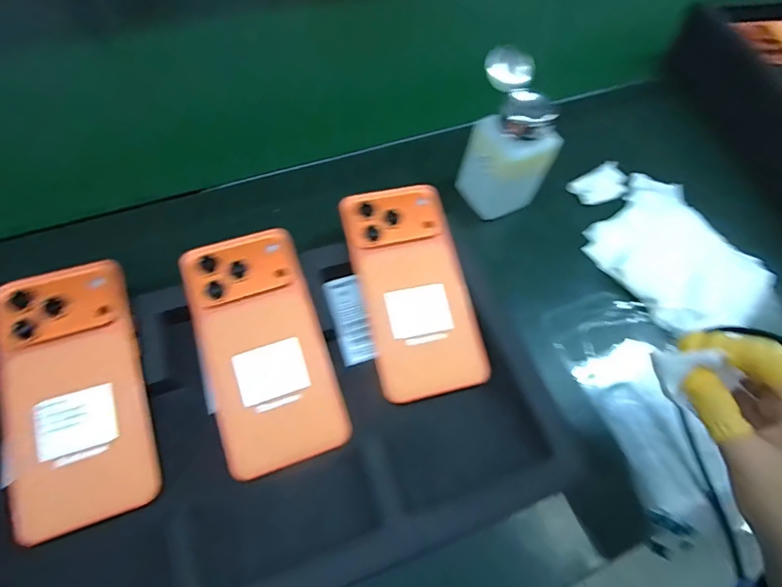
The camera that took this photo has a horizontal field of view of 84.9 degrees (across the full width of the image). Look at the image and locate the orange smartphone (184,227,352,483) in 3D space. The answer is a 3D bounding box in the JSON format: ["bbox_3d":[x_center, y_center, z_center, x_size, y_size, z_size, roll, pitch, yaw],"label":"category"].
[{"bbox_3d":[-0.088,0.035,0.295,0.077,0.007,0.163,-16,77,-12],"label":"orange smartphone"}]

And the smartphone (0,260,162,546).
[{"bbox_3d":[-0.201,0.061,0.272,0.078,0.009,0.160,-15,76,-12],"label":"smartphone"}]

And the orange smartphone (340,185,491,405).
[{"bbox_3d":[0.017,-0.004,0.323,0.078,0.012,0.158,-12,77,-10],"label":"orange smartphone"}]

